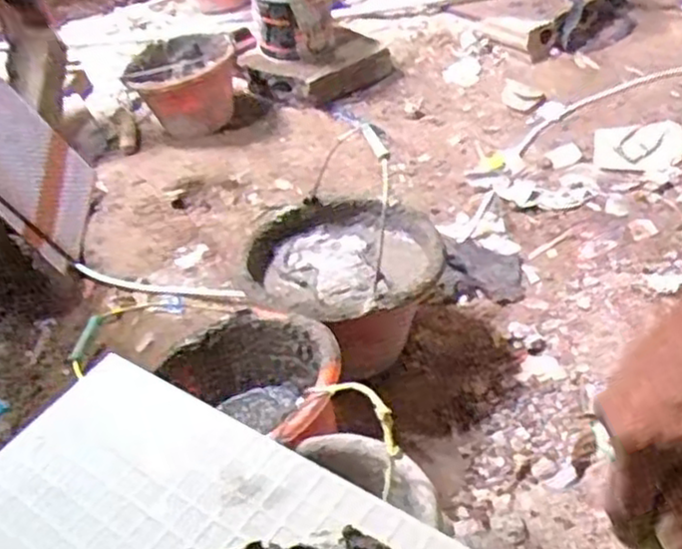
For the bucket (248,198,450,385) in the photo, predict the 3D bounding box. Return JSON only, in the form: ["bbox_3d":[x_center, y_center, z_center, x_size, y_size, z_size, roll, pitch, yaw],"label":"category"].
[{"bbox_3d":[0.007,0.023,1.156,0.271,0.173,0.290,-5,41,5],"label":"bucket"}]

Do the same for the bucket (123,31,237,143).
[{"bbox_3d":[-0.343,-0.426,1.697,0.232,0.153,0.230,-9,41,0],"label":"bucket"}]

